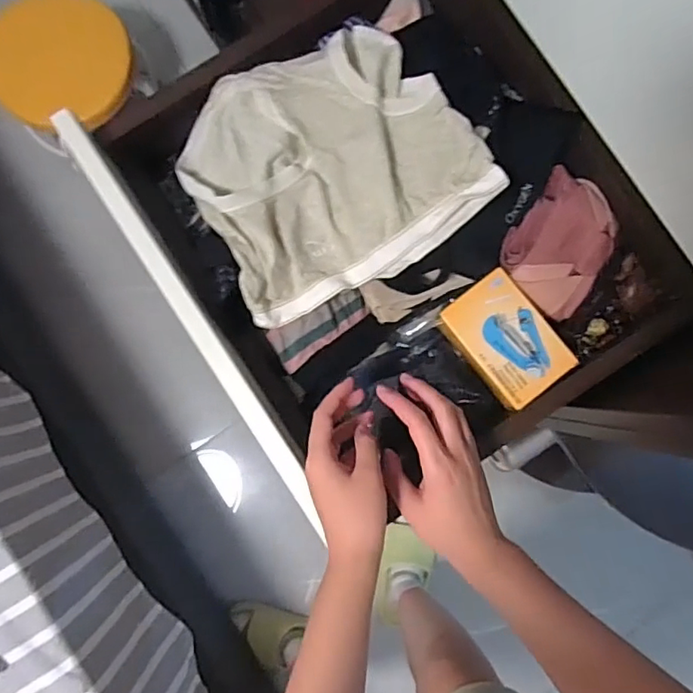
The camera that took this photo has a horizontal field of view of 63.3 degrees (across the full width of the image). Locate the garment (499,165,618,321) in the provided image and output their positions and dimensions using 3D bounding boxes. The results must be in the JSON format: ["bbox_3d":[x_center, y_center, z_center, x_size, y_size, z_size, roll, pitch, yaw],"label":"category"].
[{"bbox_3d":[0.206,-0.099,0.535,0.090,0.019,0.120,36,85,2],"label":"garment"}]

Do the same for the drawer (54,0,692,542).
[{"bbox_3d":[0.035,-0.116,0.534,0.398,0.121,0.447,-31,86,-3],"label":"drawer"}]

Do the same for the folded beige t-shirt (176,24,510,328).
[{"bbox_3d":[-0.019,-0.169,0.513,0.247,0.056,0.234,-29,86,-3],"label":"folded beige t-shirt"}]

